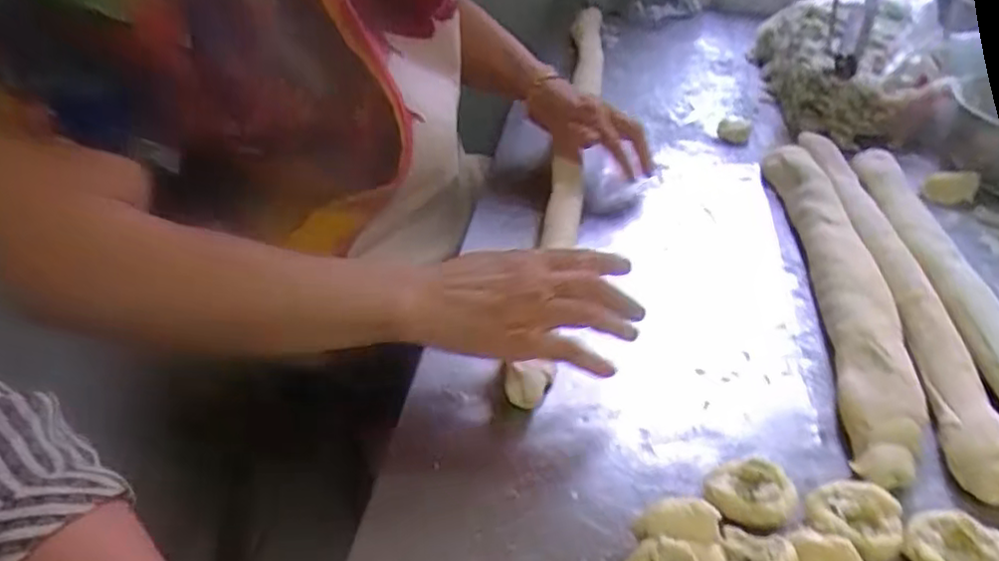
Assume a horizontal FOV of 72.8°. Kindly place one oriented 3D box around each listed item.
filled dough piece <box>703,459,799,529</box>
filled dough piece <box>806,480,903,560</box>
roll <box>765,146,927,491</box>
[{"bbox_3d":[0.153,0.128,0.410,0.048,0.019,0.037,27,46,24],"label":"filled dough piece"},{"bbox_3d":[0.214,0.144,0.407,0.048,0.029,0.048,-23,48,-27],"label":"filled dough piece"},{"bbox_3d":[0.284,-0.002,0.571,0.055,0.038,0.385,7,41,4],"label":"roll"}]

